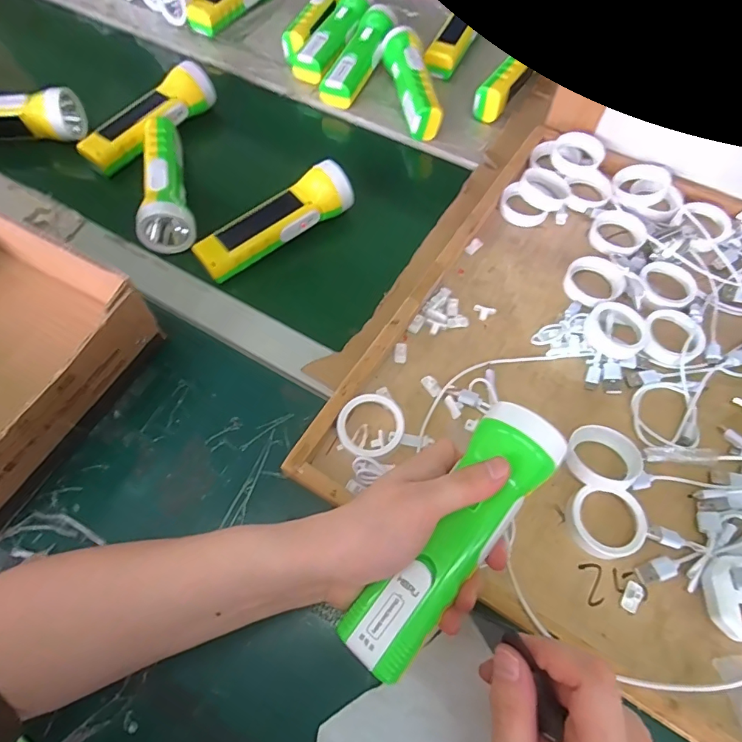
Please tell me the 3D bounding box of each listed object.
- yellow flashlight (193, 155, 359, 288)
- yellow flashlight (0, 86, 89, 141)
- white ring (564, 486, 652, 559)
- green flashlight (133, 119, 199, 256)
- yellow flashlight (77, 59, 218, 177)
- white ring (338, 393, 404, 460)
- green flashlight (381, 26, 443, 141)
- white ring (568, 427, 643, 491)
[{"bbox_3d":[-0.095,-0.152,0.469,0.171,0.037,0.041,-35,68,-20],"label":"yellow flashlight"},{"bbox_3d":[-0.425,-0.296,0.532,0.166,0.050,0.043,1,61,-2],"label":"yellow flashlight"},{"bbox_3d":[0.173,0.111,0.340,0.052,0.016,0.050,1,61,-2],"label":"white ring"},{"bbox_3d":[-0.222,-0.204,0.491,0.048,0.041,0.171,-12,63,-9],"label":"green flashlight"},{"bbox_3d":[-0.258,-0.295,0.540,0.057,0.052,0.169,28,64,12],"label":"yellow flashlight"},{"bbox_3d":[0.000,0.046,0.375,0.051,0.017,0.051,0,64,-1],"label":"white ring"},{"bbox_3d":[0.049,-0.361,0.582,0.049,0.048,0.172,-6,62,-6],"label":"green flashlight"},{"bbox_3d":[0.180,0.066,0.362,0.053,0.020,0.051,1,61,-2],"label":"white ring"}]

